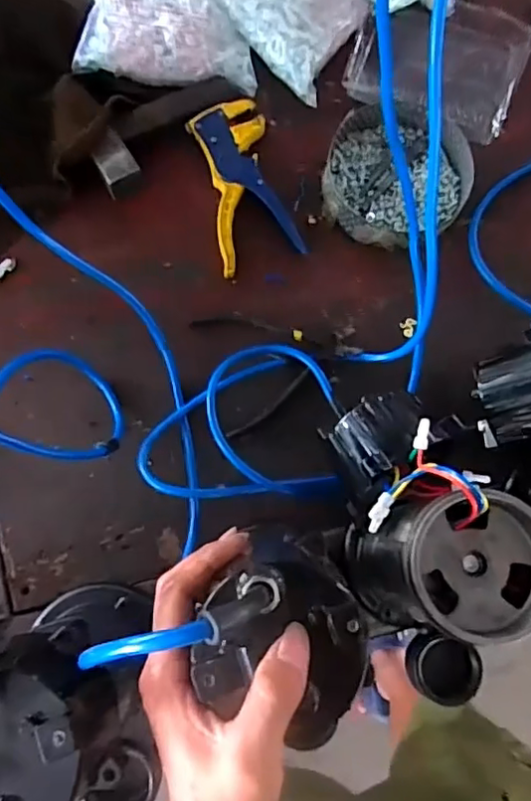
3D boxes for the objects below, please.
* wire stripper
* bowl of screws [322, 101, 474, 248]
[{"bbox_3d":[-0.024,-0.211,0.587,0.079,0.020,0.162,-17,80,-5],"label":"wire stripper"},{"bbox_3d":[0.122,-0.225,0.588,0.136,0.034,0.140,0,79,-2],"label":"bowl of screws"}]

